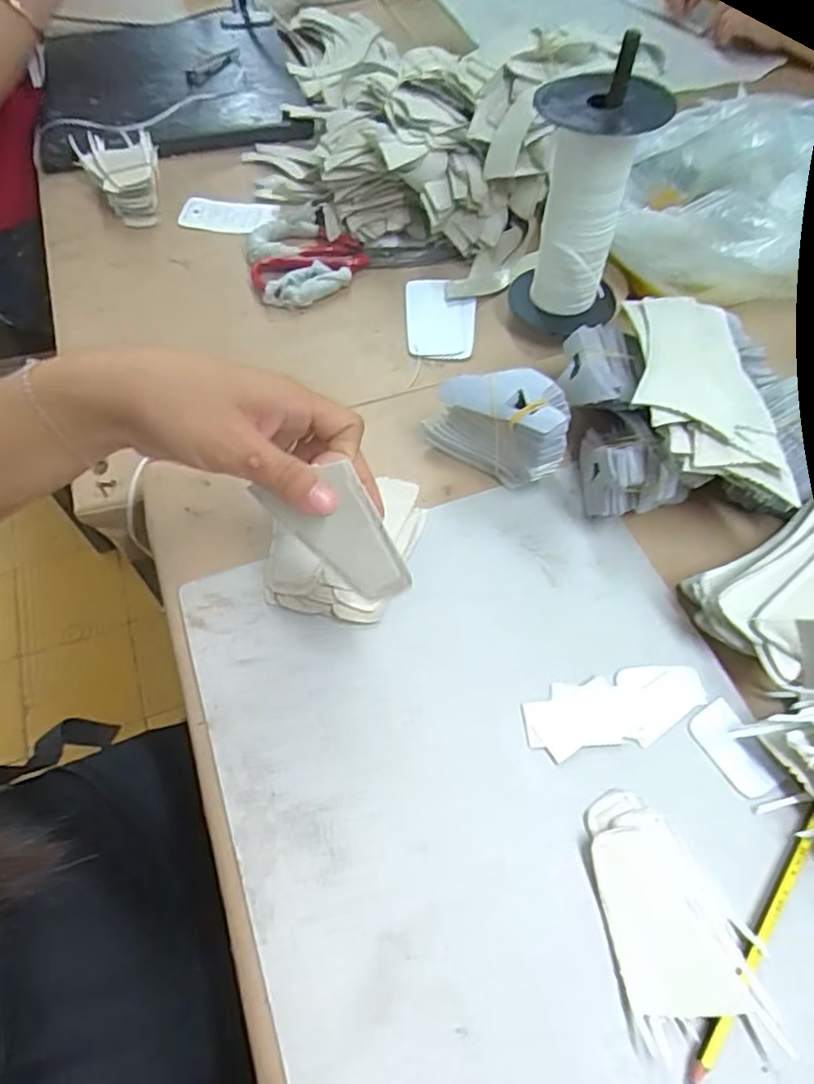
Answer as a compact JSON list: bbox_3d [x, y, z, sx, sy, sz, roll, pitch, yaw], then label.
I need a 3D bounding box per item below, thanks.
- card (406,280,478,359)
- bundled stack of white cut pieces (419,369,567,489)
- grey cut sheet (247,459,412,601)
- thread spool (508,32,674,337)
[{"bbox_3d":[0.031,-0.218,0.599,0.067,0.006,0.103,3,59,1],"label":"card"},{"bbox_3d":[0.063,-0.082,0.441,0.098,0.074,0.048,18,60,9],"label":"bundled stack of white cut pieces"},{"bbox_3d":[-0.037,-0.001,0.322,0.055,0.077,0.007,-17,27,21],"label":"grey cut sheet"},{"bbox_3d":[0.144,-0.271,0.520,0.087,0.189,0.097,-14,60,-9],"label":"thread spool"}]

